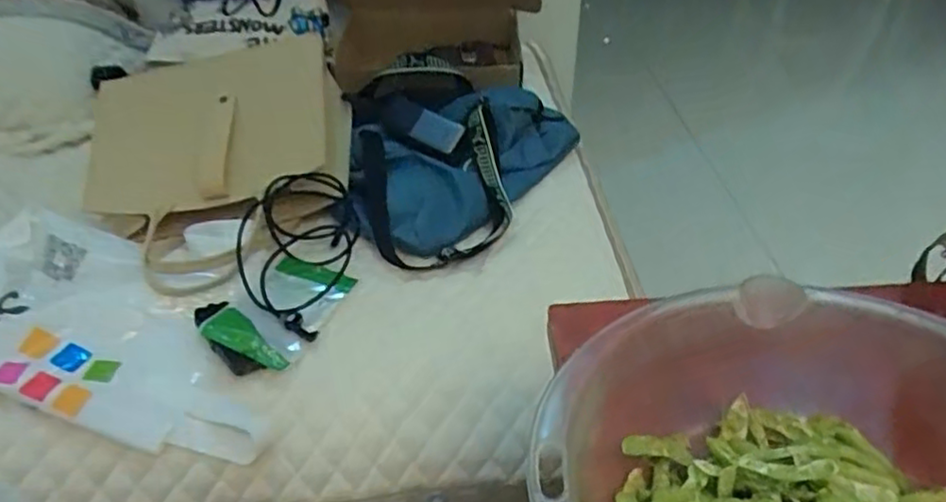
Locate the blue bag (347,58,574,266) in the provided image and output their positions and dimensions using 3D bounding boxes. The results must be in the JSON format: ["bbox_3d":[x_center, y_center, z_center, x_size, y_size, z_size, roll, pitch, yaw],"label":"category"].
[{"bbox_3d":[-0.008,-0.146,0.978,0.340,0.111,0.363,-6,42,-4],"label":"blue bag"}]

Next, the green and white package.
[{"bbox_3d":[-0.229,0.071,0.799,0.104,0.035,0.170,15,45,18],"label":"green and white package"}]

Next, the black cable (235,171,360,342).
[{"bbox_3d":[-0.213,0.004,0.816,0.151,0.107,0.186,-8,42,-7],"label":"black cable"}]

